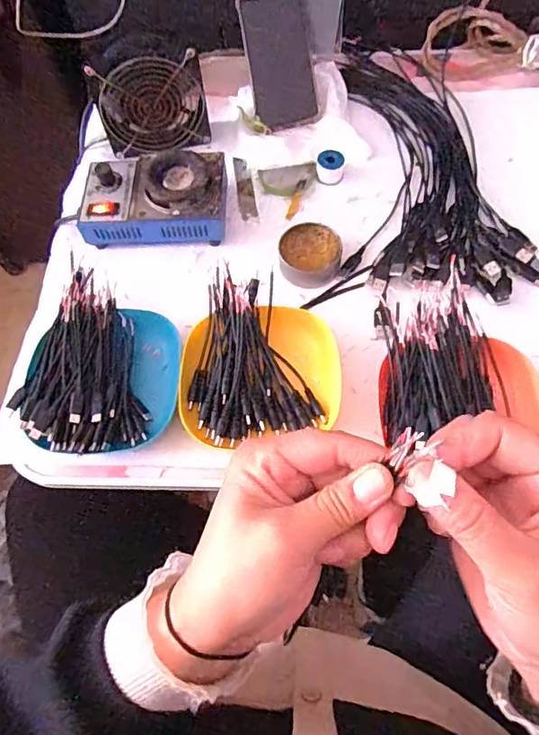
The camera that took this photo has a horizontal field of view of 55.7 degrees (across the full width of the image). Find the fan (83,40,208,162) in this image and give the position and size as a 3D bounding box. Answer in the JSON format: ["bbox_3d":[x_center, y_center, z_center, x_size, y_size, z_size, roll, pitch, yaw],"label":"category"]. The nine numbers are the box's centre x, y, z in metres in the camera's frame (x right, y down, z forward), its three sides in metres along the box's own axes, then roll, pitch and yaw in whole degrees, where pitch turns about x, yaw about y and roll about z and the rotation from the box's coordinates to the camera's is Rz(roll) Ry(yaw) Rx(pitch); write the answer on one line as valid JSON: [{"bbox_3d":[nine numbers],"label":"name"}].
[{"bbox_3d":[-0.132,-0.294,0.569,0.119,0.115,0.032,-10,65,-1],"label":"fan"}]

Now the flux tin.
[{"bbox_3d":[0.042,-0.116,0.522,0.063,0.020,0.066,-1,65,3],"label":"flux tin"}]

